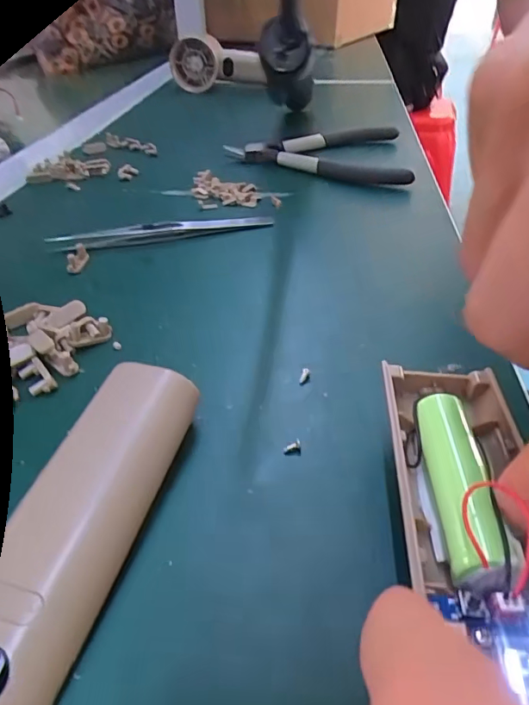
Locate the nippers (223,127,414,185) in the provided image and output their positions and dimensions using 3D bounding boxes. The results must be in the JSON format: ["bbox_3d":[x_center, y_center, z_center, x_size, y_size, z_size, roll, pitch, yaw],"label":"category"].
[{"bbox_3d":[0.041,-0.162,0.395,0.140,0.015,0.114,2,39,4],"label":"nippers"}]

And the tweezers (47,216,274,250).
[{"bbox_3d":[-0.056,-0.070,0.282,0.127,0.008,0.013,-12,40,-14],"label":"tweezers"}]

